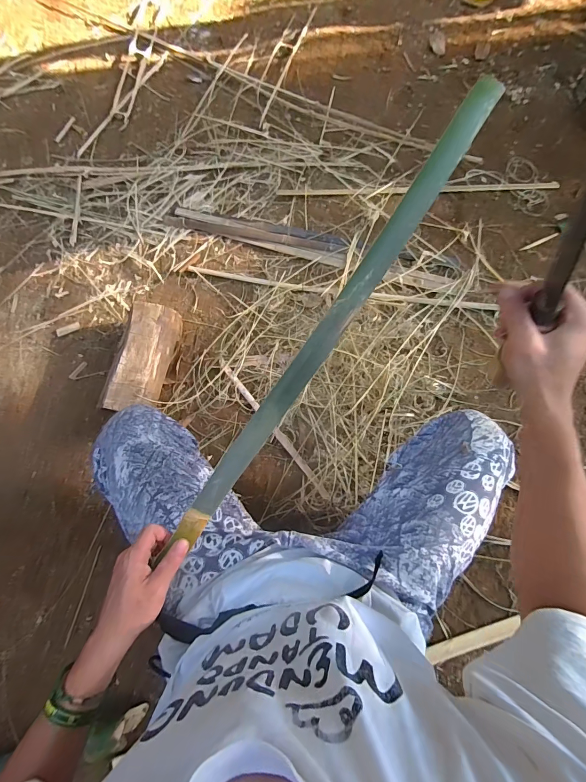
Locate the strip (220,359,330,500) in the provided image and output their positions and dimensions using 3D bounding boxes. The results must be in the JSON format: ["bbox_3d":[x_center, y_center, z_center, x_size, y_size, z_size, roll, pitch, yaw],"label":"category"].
[{"bbox_3d":[-0.054,0.087,0.873,0.019,0.014,0.435,-38,77,-8],"label":"strip"}]

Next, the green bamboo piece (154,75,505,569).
[{"bbox_3d":[0.044,-0.077,0.419,0.034,0.018,0.645,35,94,10],"label":"green bamboo piece"}]

